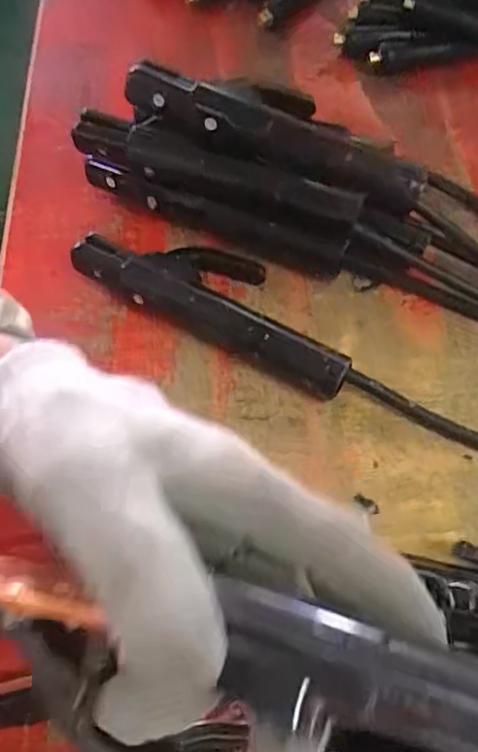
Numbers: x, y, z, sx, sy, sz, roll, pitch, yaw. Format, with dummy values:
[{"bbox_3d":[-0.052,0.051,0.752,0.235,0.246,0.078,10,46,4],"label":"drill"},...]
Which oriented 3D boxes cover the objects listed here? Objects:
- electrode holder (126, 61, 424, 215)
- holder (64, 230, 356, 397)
[{"bbox_3d":[0.026,-0.158,0.392,0.193,0.044,0.068,17,67,-8],"label":"electrode holder"},{"bbox_3d":[-0.012,-0.051,0.388,0.188,0.030,0.063,30,68,15],"label":"holder"}]

